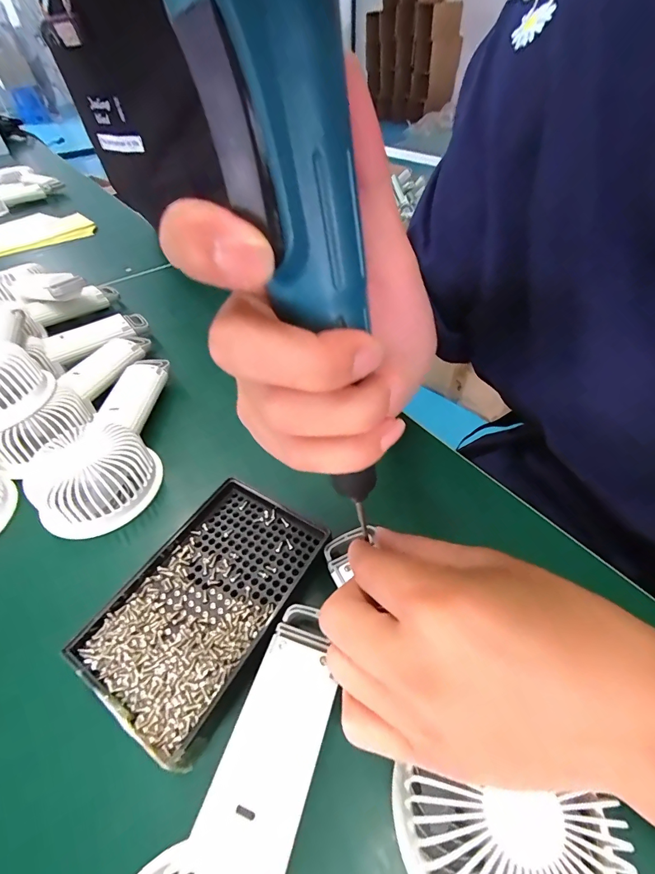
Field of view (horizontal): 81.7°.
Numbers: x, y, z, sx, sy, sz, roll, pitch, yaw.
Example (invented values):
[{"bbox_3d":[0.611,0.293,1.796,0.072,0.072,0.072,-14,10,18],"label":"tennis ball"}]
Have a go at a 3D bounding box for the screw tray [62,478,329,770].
[{"bbox_3d":[-0.071,0.094,0.234,0.088,0.022,0.140,23,52,22],"label":"screw tray"}]

